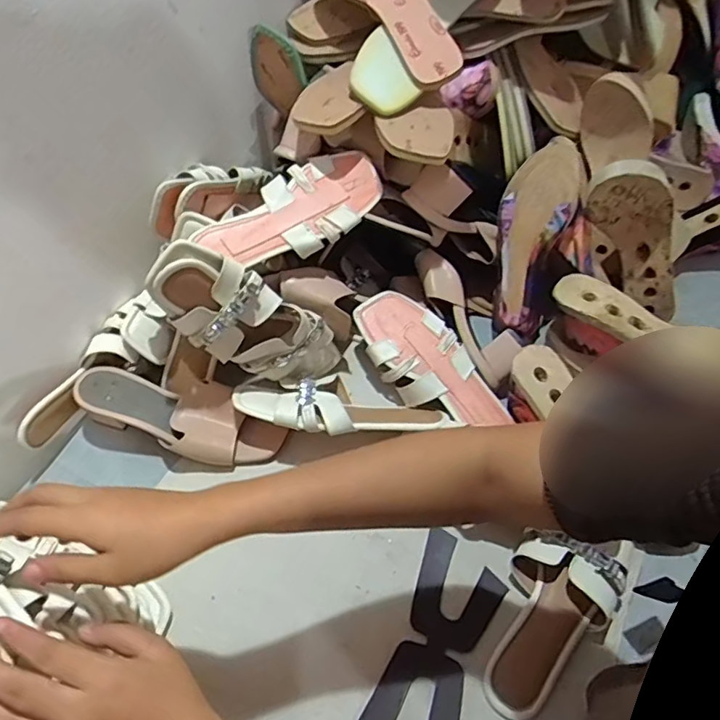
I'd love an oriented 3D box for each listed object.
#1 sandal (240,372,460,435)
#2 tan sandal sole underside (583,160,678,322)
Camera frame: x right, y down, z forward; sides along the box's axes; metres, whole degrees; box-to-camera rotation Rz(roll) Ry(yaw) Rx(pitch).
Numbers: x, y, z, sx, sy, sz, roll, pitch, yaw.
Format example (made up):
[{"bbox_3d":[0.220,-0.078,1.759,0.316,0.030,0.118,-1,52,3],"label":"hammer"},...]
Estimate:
[{"bbox_3d":[-0.020,0.054,0.636,0.243,0.056,0.089,8,58,6],"label":"sandal"},{"bbox_3d":[0.327,-0.142,0.654,0.085,0.232,0.049,-1,50,42],"label":"tan sandal sole underside"}]

